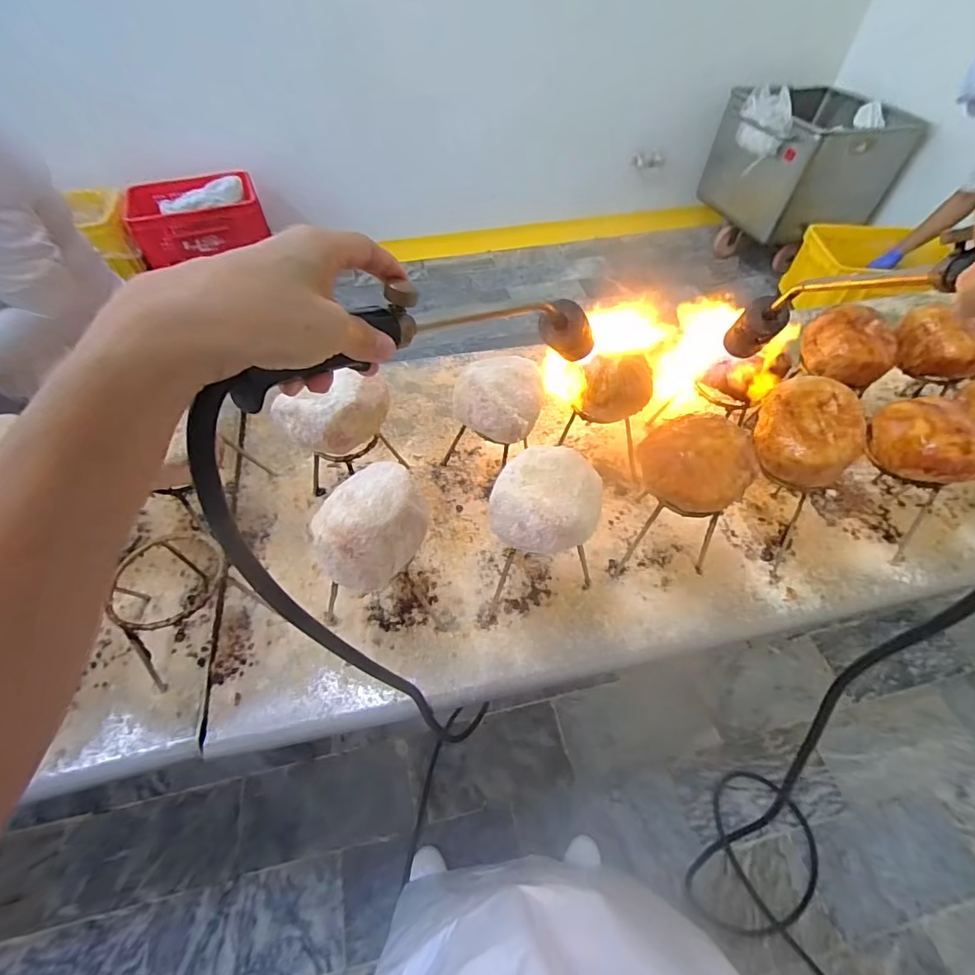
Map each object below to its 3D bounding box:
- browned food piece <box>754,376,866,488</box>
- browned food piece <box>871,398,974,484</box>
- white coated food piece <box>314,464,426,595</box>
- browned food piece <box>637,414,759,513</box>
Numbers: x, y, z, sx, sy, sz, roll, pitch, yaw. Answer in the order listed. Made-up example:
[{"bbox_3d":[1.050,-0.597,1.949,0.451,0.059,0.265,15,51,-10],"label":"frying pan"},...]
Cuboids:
[{"bbox_3d":[0.417,-0.075,0.611,0.109,0.080,0.132,11,54,8],"label":"browned food piece"},{"bbox_3d":[0.591,-0.063,0.624,0.094,0.078,0.122,1,53,1],"label":"browned food piece"},{"bbox_3d":[-0.123,0.041,0.490,0.087,0.087,0.122,29,59,20],"label":"white coated food piece"},{"bbox_3d":[0.244,-0.029,0.554,0.100,0.080,0.125,-23,56,-16],"label":"browned food piece"}]

